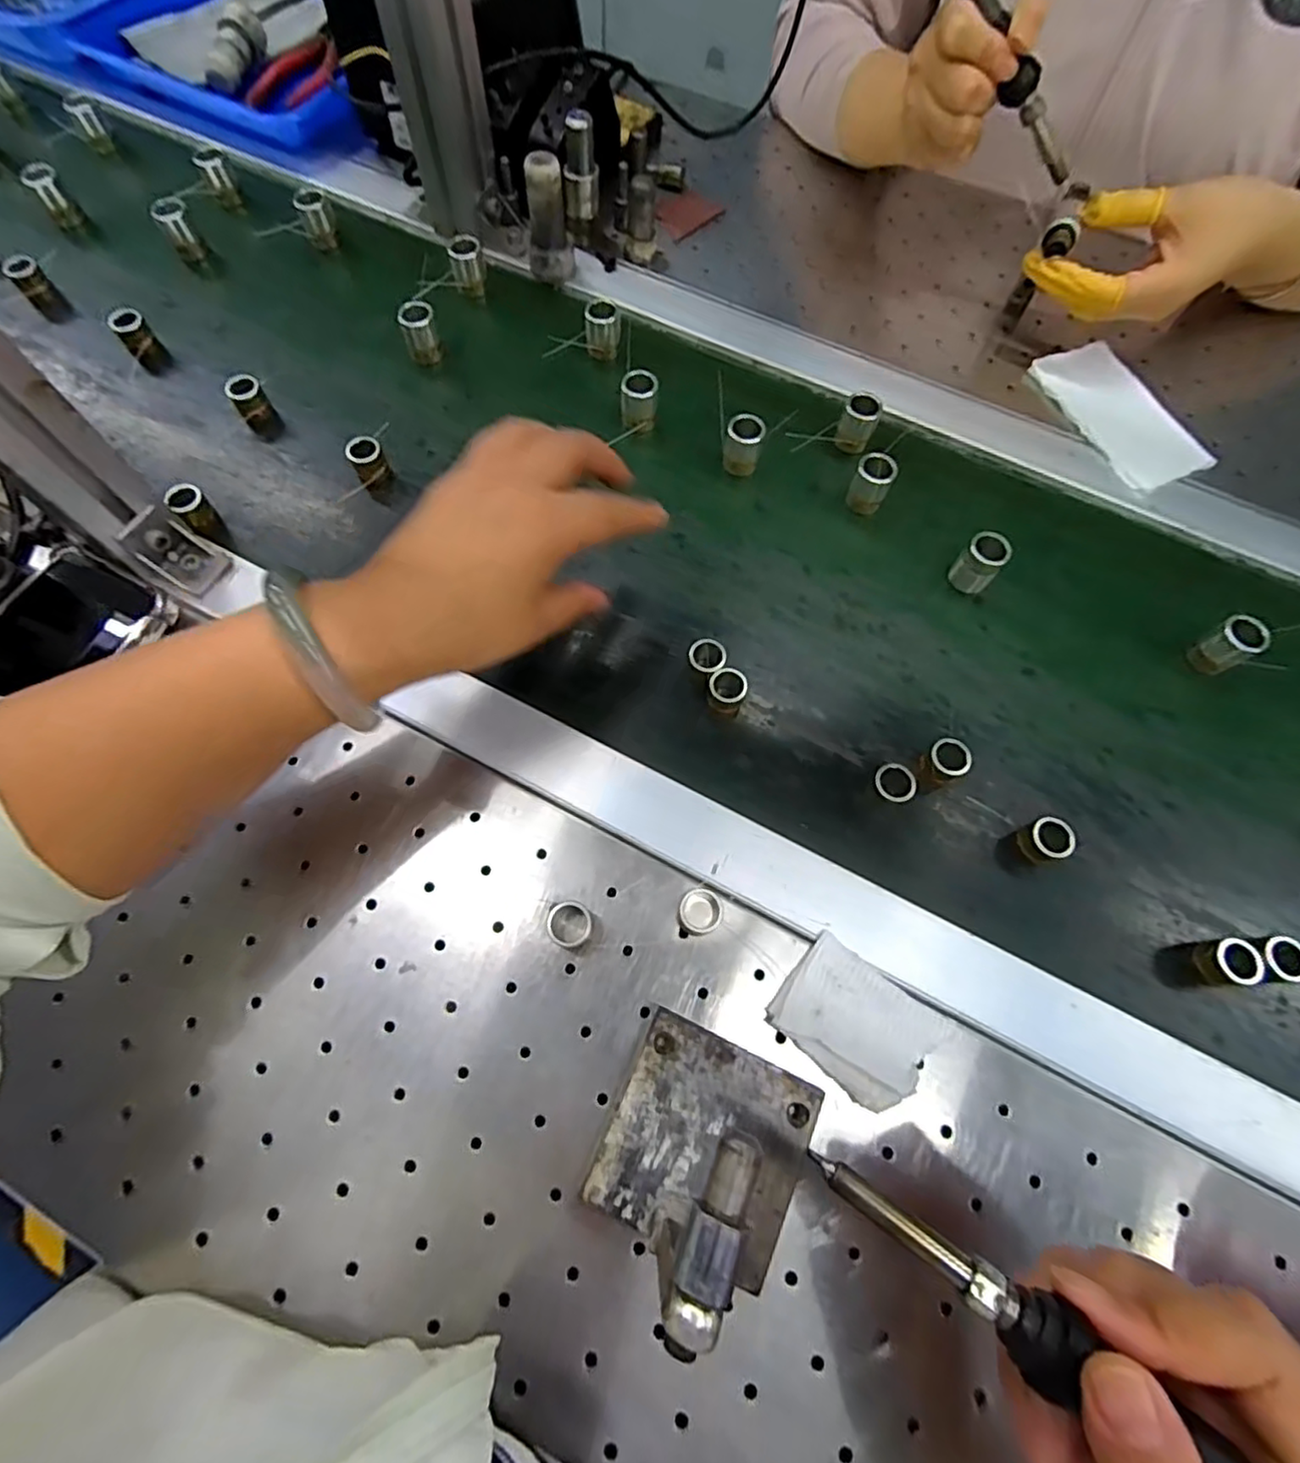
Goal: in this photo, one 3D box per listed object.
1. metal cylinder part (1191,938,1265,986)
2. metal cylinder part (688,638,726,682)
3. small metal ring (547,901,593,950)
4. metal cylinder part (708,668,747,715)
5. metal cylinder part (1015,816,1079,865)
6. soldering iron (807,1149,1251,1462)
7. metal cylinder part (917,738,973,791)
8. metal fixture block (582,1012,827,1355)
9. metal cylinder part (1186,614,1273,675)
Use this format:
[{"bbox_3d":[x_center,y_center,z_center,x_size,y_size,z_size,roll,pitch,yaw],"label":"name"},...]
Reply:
[{"bbox_3d":[0.273,0.110,0.308,0.022,0.021,0.020,1,68,-2],"label":"metal cylinder part"},{"bbox_3d":[0.031,-0.038,0.360,0.020,0.021,0.020,1,68,-2],"label":"metal cylinder part"},{"bbox_3d":[-0.037,0.091,0.302,0.019,0.019,0.020,1,68,-2],"label":"small metal ring"},{"bbox_3d":[0.041,-0.021,0.354,0.020,0.023,0.018,6,68,0],"label":"metal cylinder part"},{"bbox_3d":[0.198,0.056,0.328,0.023,0.023,0.021,1,68,-2],"label":"metal cylinder part"},{"bbox_3d":[0.121,0.171,0.165,0.170,0.018,0.016,32,70,19],"label":"soldering iron"},{"bbox_3d":[0.155,0.017,0.341,0.019,0.023,0.019,1,68,-2],"label":"metal cylinder part"},{"bbox_3d":[0.025,0.157,0.235,0.076,0.100,0.075,24,69,7],"label":"metal fixture block"},{"bbox_3d":[0.332,-0.049,0.372,0.026,0.033,0.023,-26,72,-12],"label":"metal cylinder part"}]

